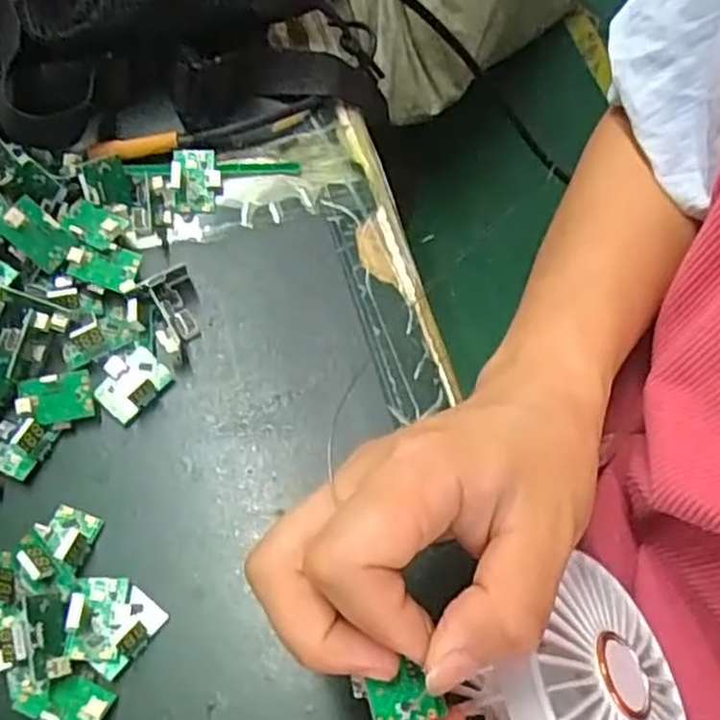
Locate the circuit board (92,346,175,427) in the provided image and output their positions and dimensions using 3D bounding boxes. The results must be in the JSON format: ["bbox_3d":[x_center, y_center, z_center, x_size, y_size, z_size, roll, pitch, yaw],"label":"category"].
[{"bbox_3d":[-0.100,0.010,0.328,0.024,0.012,0.030,42,72,16],"label":"circuit board"}]

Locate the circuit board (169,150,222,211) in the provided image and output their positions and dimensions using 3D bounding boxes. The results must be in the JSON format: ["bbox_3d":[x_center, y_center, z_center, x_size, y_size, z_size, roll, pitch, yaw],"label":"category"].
[{"bbox_3d":[-0.080,-0.088,0.363,0.022,0.011,0.030,3,95,0],"label":"circuit board"}]

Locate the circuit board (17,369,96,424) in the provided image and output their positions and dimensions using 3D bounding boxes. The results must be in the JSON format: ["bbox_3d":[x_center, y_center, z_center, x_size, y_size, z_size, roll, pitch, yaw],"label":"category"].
[{"bbox_3d":[-0.130,0.016,0.318,0.030,0.004,0.020,-10,83,-14],"label":"circuit board"}]

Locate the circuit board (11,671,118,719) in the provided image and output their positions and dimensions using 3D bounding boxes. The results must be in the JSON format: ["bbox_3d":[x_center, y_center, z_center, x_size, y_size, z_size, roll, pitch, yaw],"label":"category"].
[{"bbox_3d":[-0.109,0.127,0.275,0.030,0.009,0.021,24,68,9],"label":"circuit board"}]

